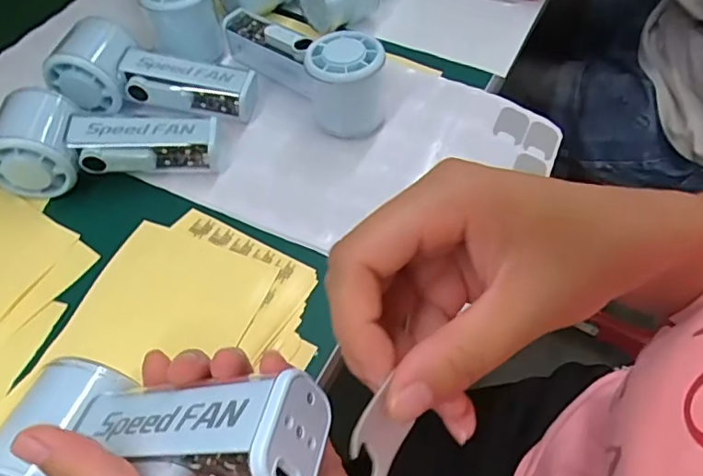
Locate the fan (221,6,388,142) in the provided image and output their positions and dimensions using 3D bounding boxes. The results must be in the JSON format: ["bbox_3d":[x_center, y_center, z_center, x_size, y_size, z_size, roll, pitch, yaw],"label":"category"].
[{"bbox_3d":[-0.033,-0.145,0.431,0.063,0.060,0.154,-37,63,-21],"label":"fan"}]

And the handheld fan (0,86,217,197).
[{"bbox_3d":[-0.176,-0.074,0.389,0.152,0.058,0.059,-11,57,-6],"label":"handheld fan"}]

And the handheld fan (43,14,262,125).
[{"bbox_3d":[-0.154,-0.132,0.427,0.153,0.058,0.063,0,56,1],"label":"handheld fan"}]

